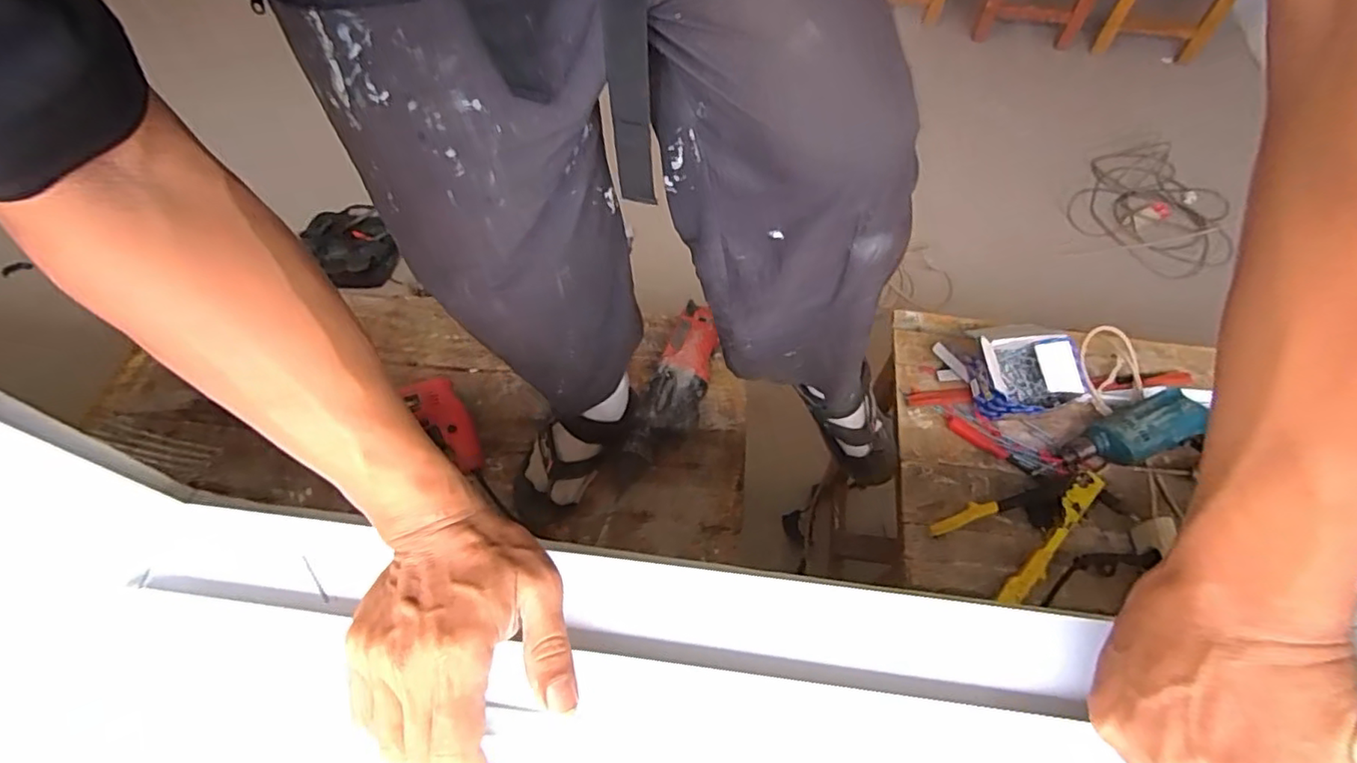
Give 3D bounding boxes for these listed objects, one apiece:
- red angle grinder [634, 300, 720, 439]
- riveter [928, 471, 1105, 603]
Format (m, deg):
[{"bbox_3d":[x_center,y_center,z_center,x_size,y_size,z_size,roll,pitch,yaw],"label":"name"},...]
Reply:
[{"bbox_3d":[-0.004,-0.005,0.970,0.105,0.066,0.218,11,60,8],"label":"red angle grinder"},{"bbox_3d":[0.486,0.192,0.834,0.231,0.038,0.130,-31,63,-16],"label":"riveter"}]

